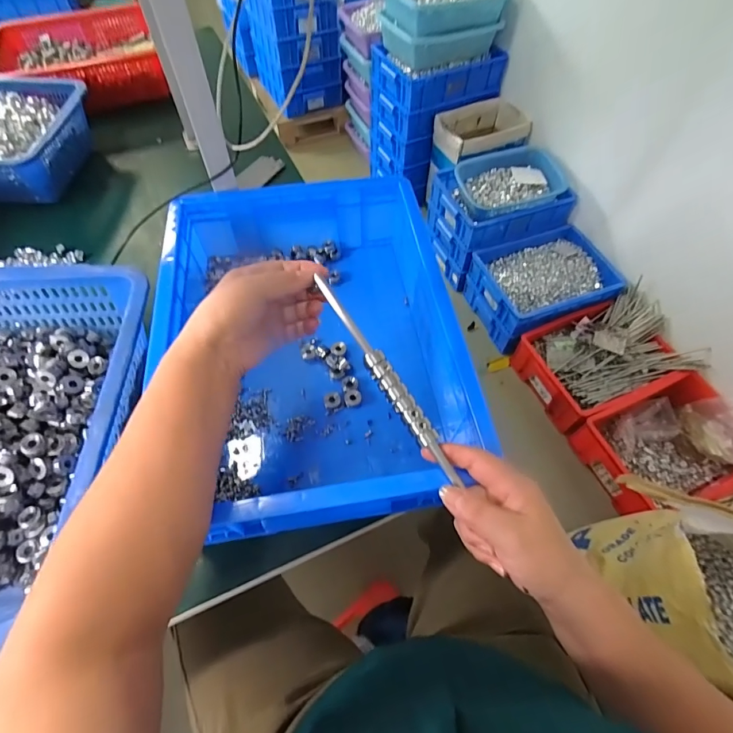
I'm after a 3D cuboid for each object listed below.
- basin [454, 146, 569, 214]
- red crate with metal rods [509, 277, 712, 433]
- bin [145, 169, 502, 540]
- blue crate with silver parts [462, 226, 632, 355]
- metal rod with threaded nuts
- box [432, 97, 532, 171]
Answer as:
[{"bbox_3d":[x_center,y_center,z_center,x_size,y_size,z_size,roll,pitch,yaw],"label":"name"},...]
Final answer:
[{"bbox_3d":[0.495,-0.646,1.454,0.354,0.108,0.256,-15,60,-10],"label":"basin"},{"bbox_3d":[0.740,-0.034,1.303,0.467,0.152,0.327,-20,61,-13],"label":"red crate with metal rods"},{"bbox_3d":[-0.065,-0.036,0.475,0.300,0.117,0.404,-7,59,-5],"label":"bin"},{"bbox_3d":[0.602,-0.289,1.455,0.438,0.171,0.345,-20,61,-13],"label":"blue crate with silver parts"},{"bbox_3d":[0.016,0.009,0.341,0.018,0.011,0.200,-31,80,-18],"label":"metal rod with threaded nuts"},{"bbox_3d":[0.431,-0.864,1.580,0.358,0.149,0.280,-22,62,-14],"label":"box"}]

